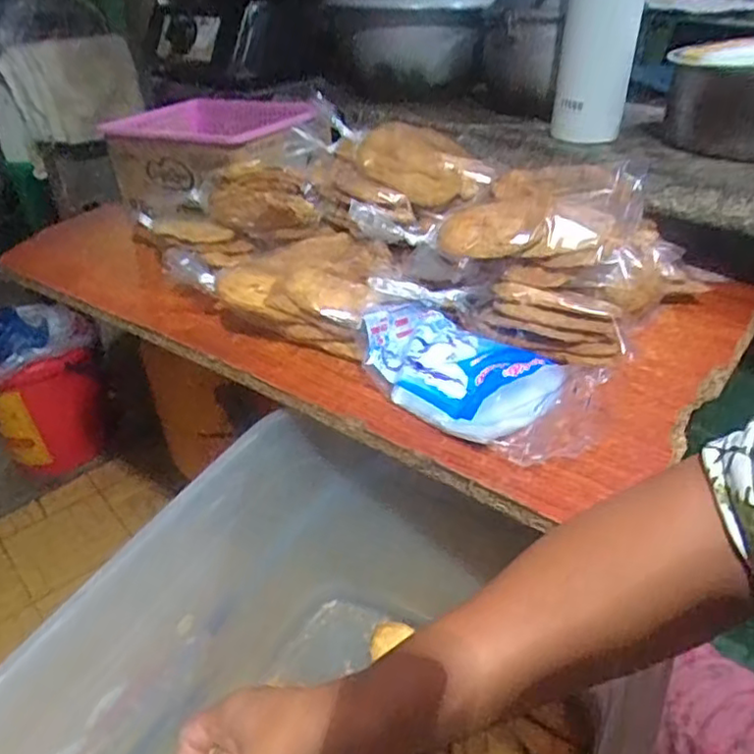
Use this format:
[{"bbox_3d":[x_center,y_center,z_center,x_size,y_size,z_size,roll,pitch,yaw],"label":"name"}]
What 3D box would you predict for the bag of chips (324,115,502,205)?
[{"bbox_3d":[0.017,-0.224,0.656,0.068,0.056,0.219,-28,42,-32],"label":"bag of chips"}]

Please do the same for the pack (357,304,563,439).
[{"bbox_3d":[0.064,-0.006,0.487,0.100,0.039,0.169,-29,42,-32],"label":"pack"}]

